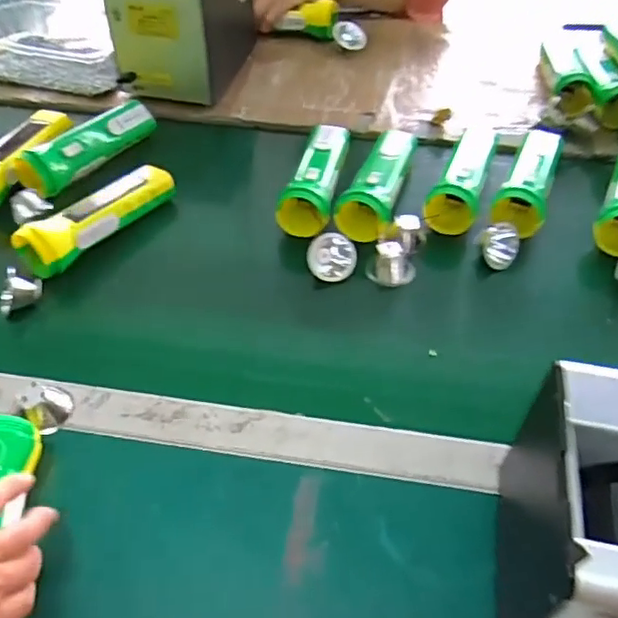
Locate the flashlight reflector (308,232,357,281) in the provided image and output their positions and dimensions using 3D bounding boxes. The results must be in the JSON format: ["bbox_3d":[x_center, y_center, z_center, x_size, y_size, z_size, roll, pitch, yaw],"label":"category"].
[{"bbox_3d":[0.021,-0.049,0.568,0.044,0.044,0.024,-1,7,-3],"label":"flashlight reflector"}]

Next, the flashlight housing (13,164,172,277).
[{"bbox_3d":[-0.204,-0.093,0.586,0.042,0.042,0.167,30,55,23],"label":"flashlight housing"}]

